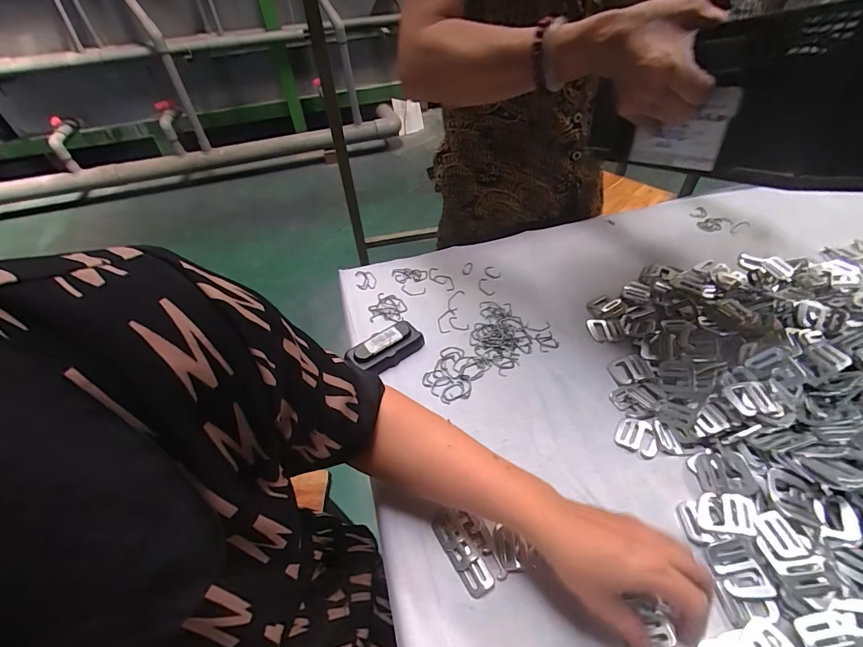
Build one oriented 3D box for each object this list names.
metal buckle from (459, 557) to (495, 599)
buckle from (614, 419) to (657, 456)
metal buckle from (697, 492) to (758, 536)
[{"bbox_3d":[0.043,0.228,0.355,0.025,0.004,0.027,-25,51,-19],"label":"metal buckle"},{"bbox_3d":[0.232,0.125,0.445,0.043,0.004,0.039,21,52,21],"label":"buckle"},{"bbox_3d":[0.276,0.179,0.371,0.044,0.006,0.038,-19,28,41],"label":"metal buckle"}]

